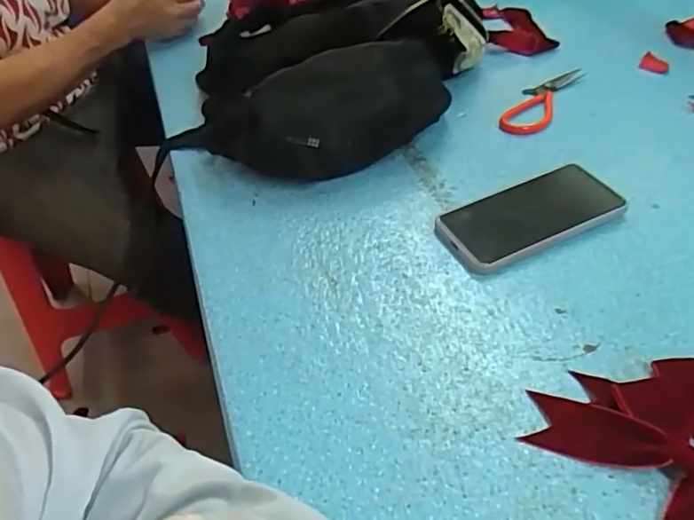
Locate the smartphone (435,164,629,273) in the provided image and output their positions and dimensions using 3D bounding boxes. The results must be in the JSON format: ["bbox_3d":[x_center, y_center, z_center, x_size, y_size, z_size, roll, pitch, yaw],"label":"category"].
[{"bbox_3d":[0.168,-0.042,0.528,0.165,0.014,0.081,-21,47,-14],"label":"smartphone"}]

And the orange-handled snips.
[{"bbox_3d":[0.231,-0.192,0.676,0.050,0.005,0.157,24,53,26],"label":"orange-handled snips"}]

